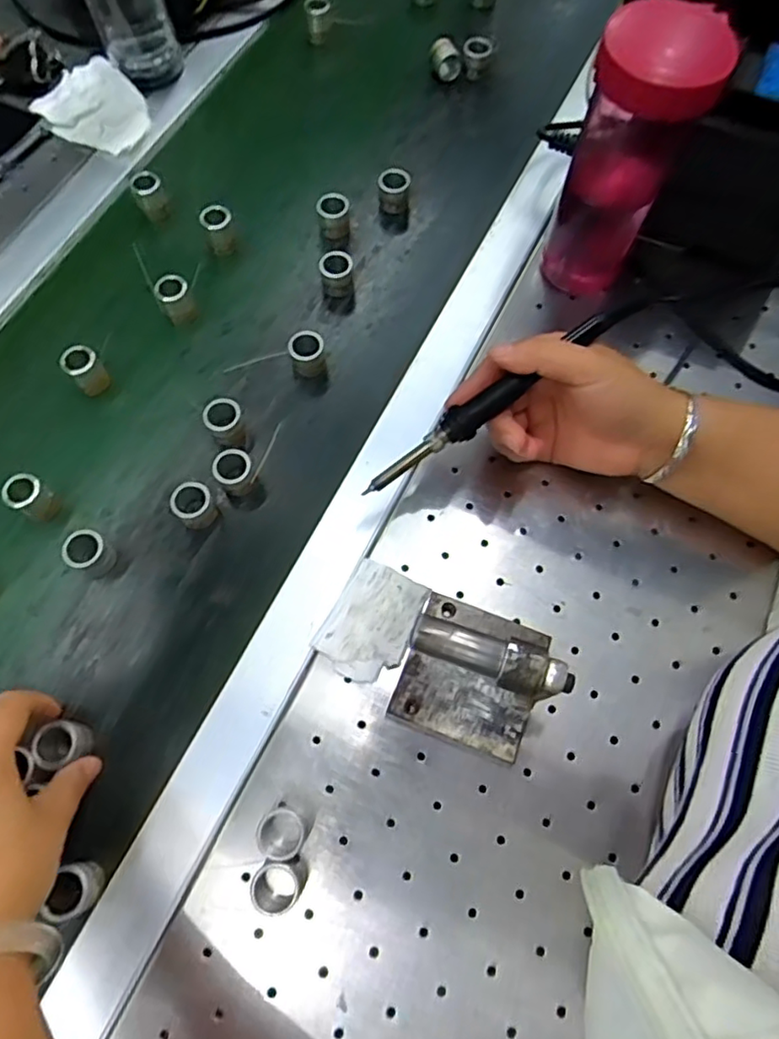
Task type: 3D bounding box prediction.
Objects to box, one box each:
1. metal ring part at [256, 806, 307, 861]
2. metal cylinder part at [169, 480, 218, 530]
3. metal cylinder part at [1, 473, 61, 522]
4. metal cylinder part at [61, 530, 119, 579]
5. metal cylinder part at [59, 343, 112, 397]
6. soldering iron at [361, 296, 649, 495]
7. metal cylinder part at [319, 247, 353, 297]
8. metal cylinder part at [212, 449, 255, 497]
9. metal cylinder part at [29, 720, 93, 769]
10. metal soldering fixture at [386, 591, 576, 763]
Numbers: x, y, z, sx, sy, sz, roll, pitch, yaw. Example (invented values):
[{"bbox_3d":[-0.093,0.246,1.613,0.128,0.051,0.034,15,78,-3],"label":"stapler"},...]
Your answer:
[{"bbox_3d":[-0.060,0.172,0.344,0.026,0.021,0.023,15,68,7],"label":"metal ring part"},{"bbox_3d":[-0.130,-0.009,0.417,0.026,0.023,0.024,0,67,1],"label":"metal cylinder part"},{"bbox_3d":[-0.236,-0.013,0.414,0.023,0.030,0.023,34,72,14],"label":"metal cylinder part"},{"bbox_3d":[-0.194,0.023,0.407,0.024,0.026,0.025,0,67,1],"label":"metal cylinder part"},{"bbox_3d":[-0.218,-0.107,0.451,0.024,0.031,0.022,-37,72,-14],"label":"metal cylinder part"},{"bbox_3d":[0.071,-0.078,0.377,0.201,0.016,0.018,-36,71,0],"label":"soldering iron"},{"bbox_3d":[-0.041,-0.192,0.491,0.024,0.027,0.027,-4,67,-1],"label":"metal cylinder part"},{"bbox_3d":[-0.105,-0.032,0.425,0.024,0.025,0.022,0,67,1],"label":"metal cylinder part"},{"bbox_3d":[-0.189,0.131,0.363,0.026,0.021,0.025,0,67,1],"label":"metal cylinder part"},{"bbox_3d":[0.048,0.077,0.338,0.076,0.101,0.076,19,69,9],"label":"metal soldering fixture"}]

